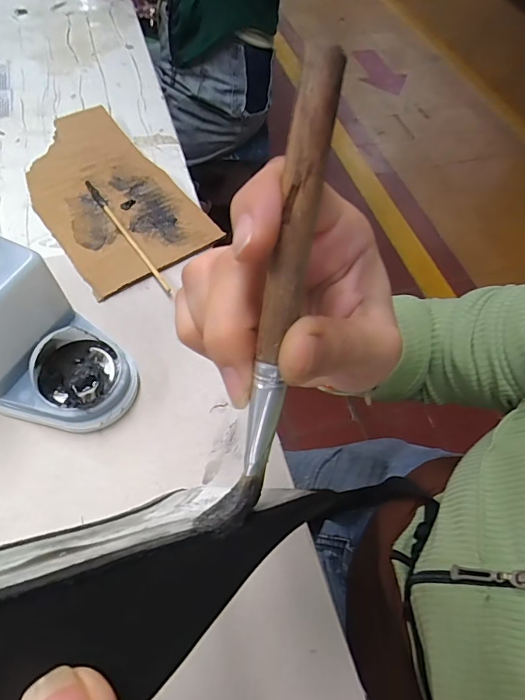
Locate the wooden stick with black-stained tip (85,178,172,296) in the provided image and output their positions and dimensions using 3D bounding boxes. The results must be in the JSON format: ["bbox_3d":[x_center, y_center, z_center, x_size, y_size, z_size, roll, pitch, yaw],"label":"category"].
[{"bbox_3d":[-0.144,-0.124,0.454,0.010,0.007,0.186,-32,64,-17],"label":"wooden stick with black-stained tip"}]

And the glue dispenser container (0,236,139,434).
[{"bbox_3d":[-0.184,-0.013,0.324,0.160,0.127,0.108,20,61,11],"label":"glue dispenser container"}]

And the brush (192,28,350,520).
[{"bbox_3d":[0.003,-0.010,0.125,0.014,0.136,0.019,14,15,9],"label":"brush"}]

